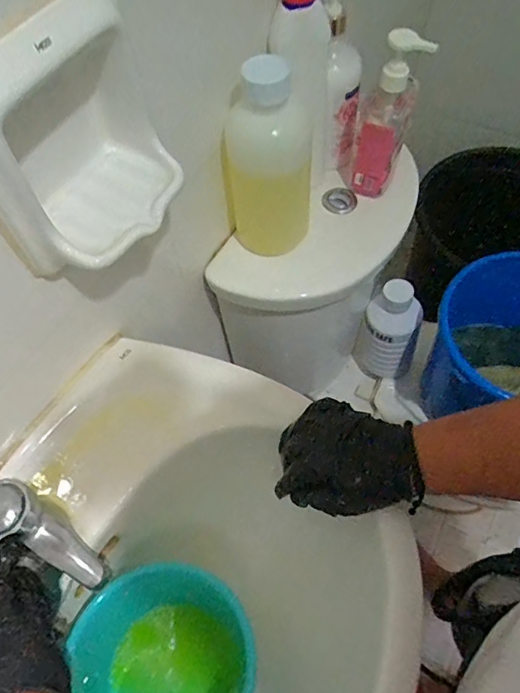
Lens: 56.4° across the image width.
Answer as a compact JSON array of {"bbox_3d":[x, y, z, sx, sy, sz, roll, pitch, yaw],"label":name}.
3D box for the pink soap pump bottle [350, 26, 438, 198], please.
[{"bbox_3d":[0.166,-0.289,0.631,0.063,0.203,0.054,20,63,13],"label":"pink soap pump bottle"}]

